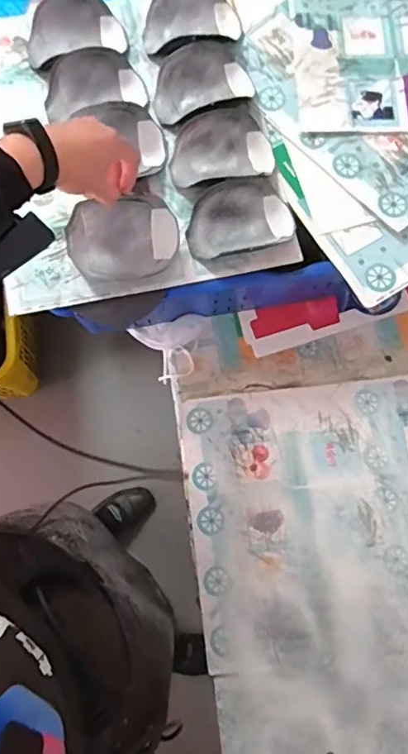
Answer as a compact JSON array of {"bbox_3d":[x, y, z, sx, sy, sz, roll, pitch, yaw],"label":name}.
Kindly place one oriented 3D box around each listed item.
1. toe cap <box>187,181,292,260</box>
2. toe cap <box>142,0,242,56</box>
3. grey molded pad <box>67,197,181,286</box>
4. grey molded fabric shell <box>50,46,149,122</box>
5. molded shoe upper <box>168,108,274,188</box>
[{"bbox_3d":[0.049,-0.206,0.711,0.140,0.035,0.094,-5,77,-1],"label":"toe cap"},{"bbox_3d":[-0.021,-0.521,0.789,0.144,0.046,0.095,-11,77,-3],"label":"toe cap"},{"bbox_3d":[-0.105,-0.173,0.686,0.141,0.052,0.091,-11,77,-3],"label":"grey molded pad"},{"bbox_3d":[-0.156,-0.407,0.760,0.142,0.041,0.092,-23,78,-5],"label":"grey molded fabric shell"},{"bbox_3d":[0.022,-0.309,0.725,0.141,0.042,0.091,-16,78,-4],"label":"molded shoe upper"}]

